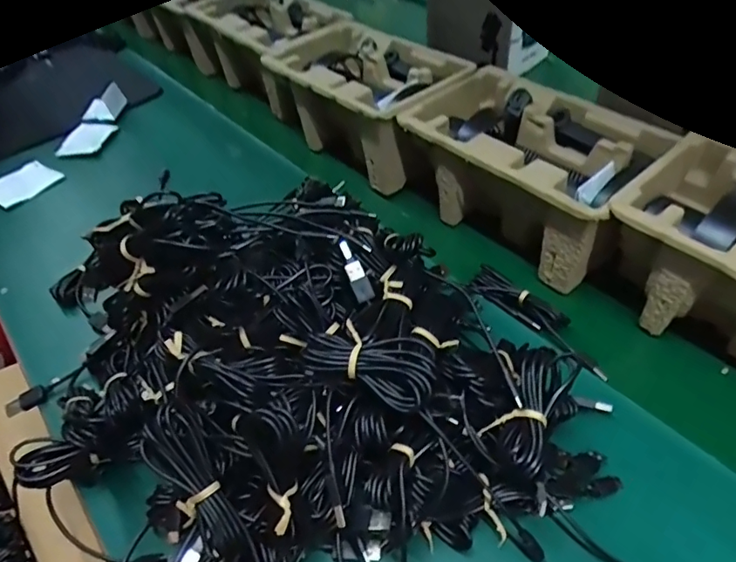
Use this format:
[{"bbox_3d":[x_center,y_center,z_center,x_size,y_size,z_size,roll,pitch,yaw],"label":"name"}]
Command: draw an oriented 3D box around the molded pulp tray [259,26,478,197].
[{"bbox_3d":[-0.004,-0.215,0.628,0.145,0.106,0.218,-35,52,-24],"label":"molded pulp tray"}]

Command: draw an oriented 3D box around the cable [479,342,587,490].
[{"bbox_3d":[0.105,0.079,0.330,0.037,0.020,0.093,21,52,25],"label":"cable"}]

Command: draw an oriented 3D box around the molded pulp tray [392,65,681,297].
[{"bbox_3d":[0.154,-0.110,0.515,0.145,0.101,0.228,-38,53,-26],"label":"molded pulp tray"}]

